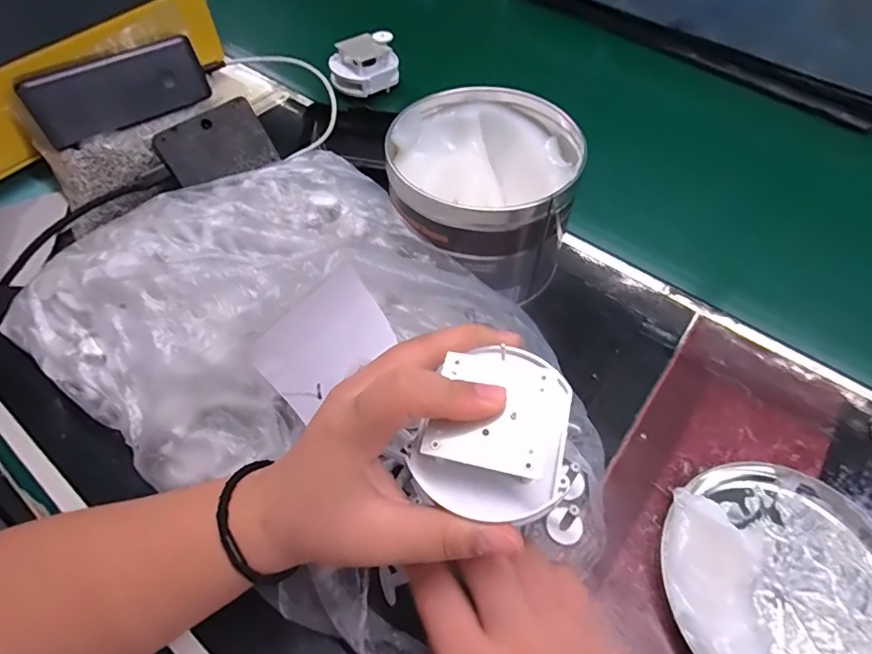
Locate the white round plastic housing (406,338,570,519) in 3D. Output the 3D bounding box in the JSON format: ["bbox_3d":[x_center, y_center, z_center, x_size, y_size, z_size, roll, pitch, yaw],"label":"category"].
[{"bbox_3d":[0.023,0.040,0.193,0.056,0.032,0.056,14,56,9],"label":"white round plastic housing"}]

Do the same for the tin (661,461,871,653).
[{"bbox_3d":[0.184,0.133,0.254,0.126,0.025,0.125,0,55,0],"label":"tin"}]

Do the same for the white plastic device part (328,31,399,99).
[{"bbox_3d":[-0.074,-0.273,0.522,0.071,0.046,0.062,-38,70,-12],"label":"white plastic device part"}]

